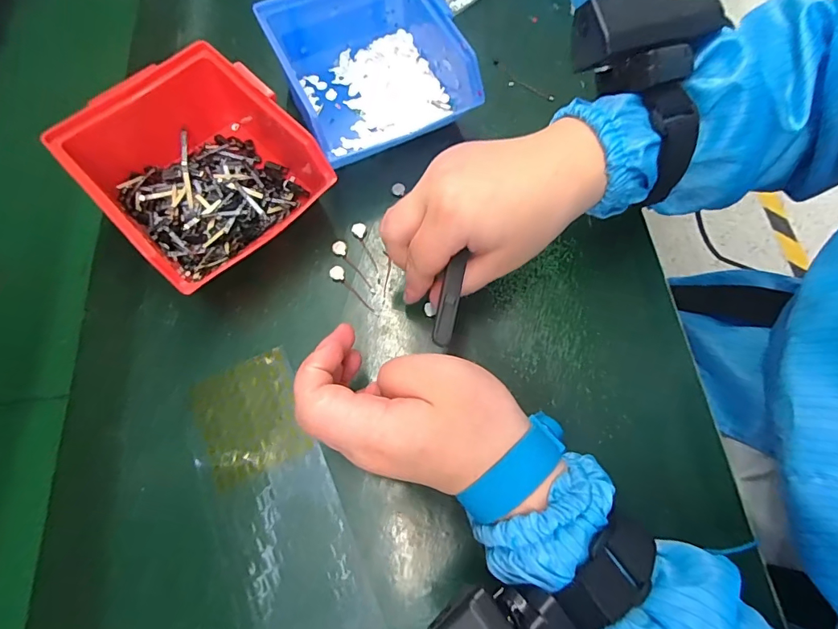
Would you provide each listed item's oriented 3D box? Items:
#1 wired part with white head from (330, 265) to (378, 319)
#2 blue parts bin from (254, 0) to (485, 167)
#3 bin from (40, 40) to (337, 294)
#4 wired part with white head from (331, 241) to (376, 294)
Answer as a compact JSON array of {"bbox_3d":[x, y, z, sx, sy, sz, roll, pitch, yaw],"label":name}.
[{"bbox_3d":[-0.045,-0.015,0.305,0.009,0.004,0.048,-36,72,-12],"label":"wired part with white head"},{"bbox_3d":[-0.033,-0.185,0.340,0.140,0.062,0.129,-18,70,-6],"label":"blue parts bin"},{"bbox_3d":[-0.143,-0.096,0.303,0.121,0.069,0.144,-43,74,-14],"label":"bin"},{"bbox_3d":[-0.047,-0.033,0.313,0.010,0.005,0.048,-31,71,-11],"label":"wired part with white head"}]

